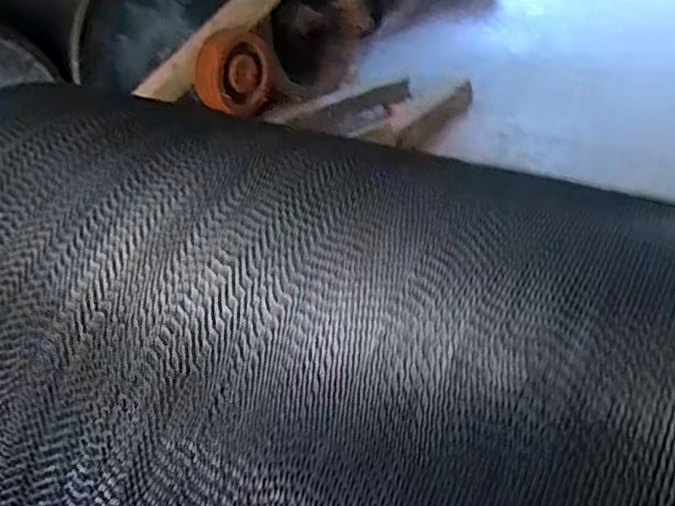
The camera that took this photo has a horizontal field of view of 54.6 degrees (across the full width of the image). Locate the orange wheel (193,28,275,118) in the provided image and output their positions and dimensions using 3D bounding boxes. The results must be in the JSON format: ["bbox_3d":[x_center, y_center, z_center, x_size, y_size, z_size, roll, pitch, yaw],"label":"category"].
[{"bbox_3d":[-0.279,-0.485,1.767,0.107,0.214,0.233,12,35,23],"label":"orange wheel"}]

